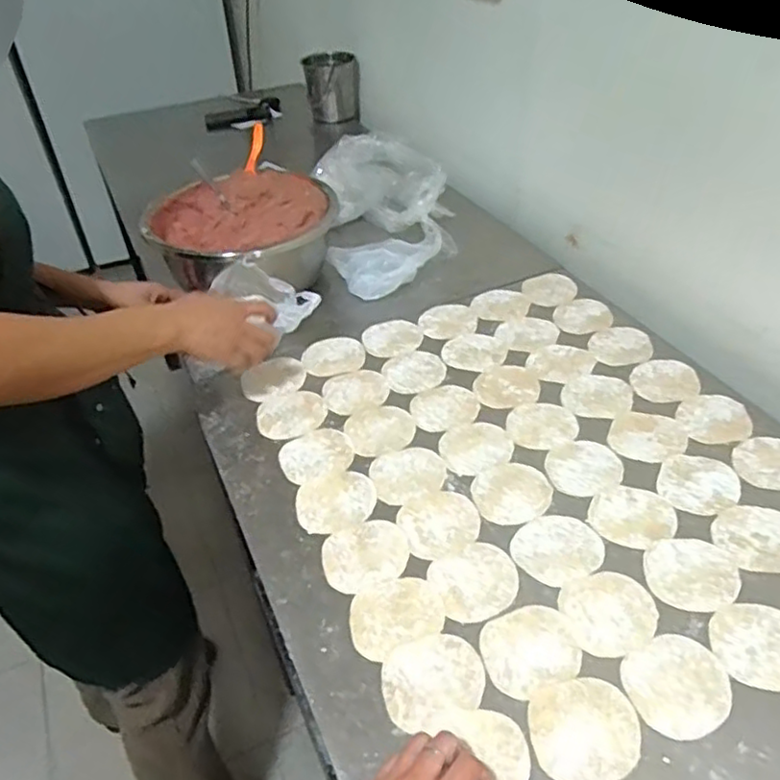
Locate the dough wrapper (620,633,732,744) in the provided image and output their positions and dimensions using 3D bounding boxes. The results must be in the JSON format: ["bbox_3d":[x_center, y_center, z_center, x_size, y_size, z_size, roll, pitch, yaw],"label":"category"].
[{"bbox_3d":[0.237,0.242,0.538,0.084,0.004,0.076,-21,44,-18],"label":"dough wrapper"}]

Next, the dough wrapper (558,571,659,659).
[{"bbox_3d":[0.198,0.200,0.593,0.081,0.004,0.078,-2,42,2],"label":"dough wrapper"}]

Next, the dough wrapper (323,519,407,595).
[{"bbox_3d":[-0.024,0.163,0.651,0.085,0.004,0.070,-16,43,-13],"label":"dough wrapper"}]

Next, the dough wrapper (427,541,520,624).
[{"bbox_3d":[0.083,0.182,0.623,0.080,0.004,0.074,-2,42,2],"label":"dough wrapper"}]

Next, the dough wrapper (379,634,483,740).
[{"bbox_3d":[0.036,0.242,0.551,0.084,0.004,0.071,-12,42,-9],"label":"dough wrapper"}]

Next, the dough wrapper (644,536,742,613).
[{"bbox_3d":[0.284,0.172,0.618,0.082,0.004,0.077,3,46,9],"label":"dough wrapper"}]

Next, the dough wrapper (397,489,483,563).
[{"bbox_3d":[0.052,0.136,0.676,0.080,0.004,0.080,-2,42,2],"label":"dough wrapper"}]

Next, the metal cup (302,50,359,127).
[{"bbox_3d":[-0.134,-0.725,1.578,0.111,0.142,0.119,-1,40,1],"label":"metal cup"}]

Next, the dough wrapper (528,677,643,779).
[{"bbox_3d":[0.154,0.266,0.515,0.085,0.004,0.078,-2,42,2],"label":"dough wrapper"}]

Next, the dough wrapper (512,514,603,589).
[{"bbox_3d":[0.165,0.155,0.648,0.086,0.004,0.075,-19,44,-16],"label":"dough wrapper"}]

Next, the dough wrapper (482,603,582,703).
[{"bbox_3d":[0.121,0.222,0.567,0.082,0.004,0.072,-18,43,-15],"label":"dough wrapper"}]

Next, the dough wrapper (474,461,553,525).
[{"bbox_3d":[0.129,0.109,0.706,0.085,0.004,0.077,-22,45,-20],"label":"dough wrapper"}]

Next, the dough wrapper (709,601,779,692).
[{"bbox_3d":[0.318,0.218,0.562,0.078,0.005,0.078,-2,42,2],"label":"dough wrapper"}]

